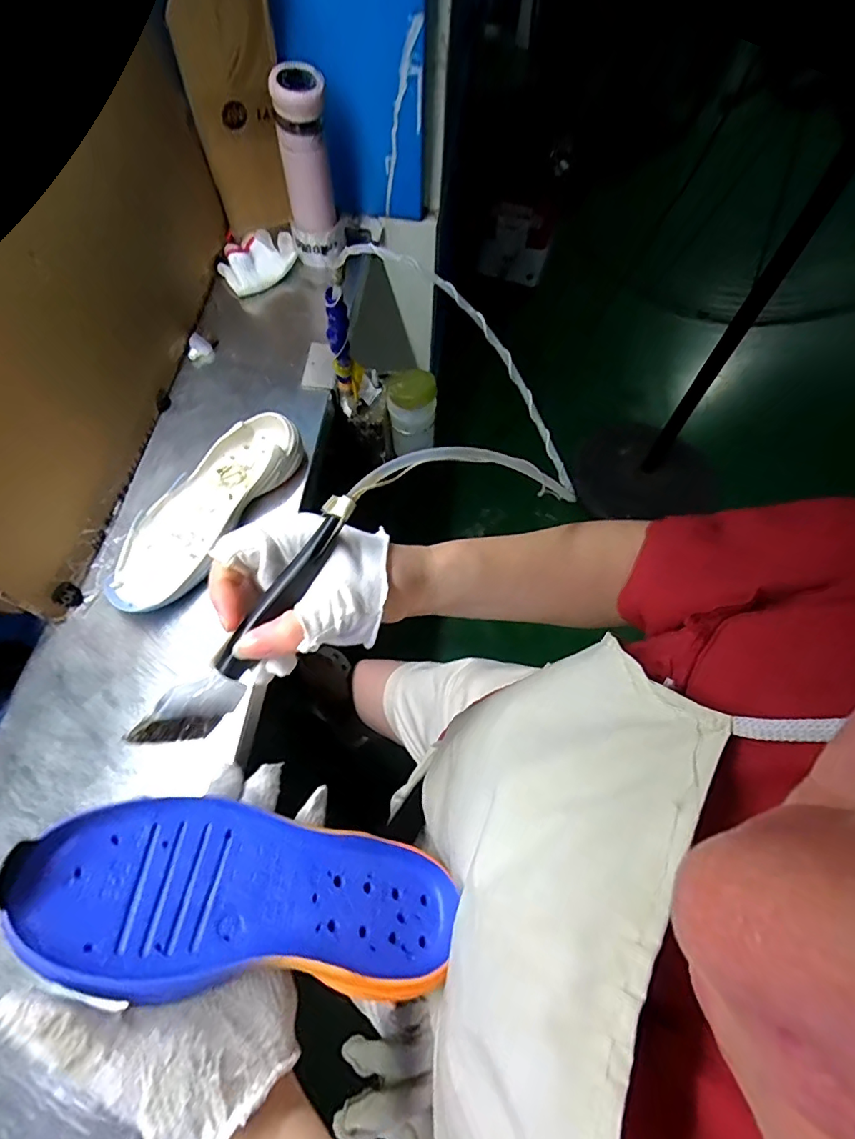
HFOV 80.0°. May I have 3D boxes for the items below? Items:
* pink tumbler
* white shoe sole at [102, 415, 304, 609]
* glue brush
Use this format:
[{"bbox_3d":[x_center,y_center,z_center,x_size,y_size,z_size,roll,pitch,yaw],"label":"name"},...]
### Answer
[{"bbox_3d":[-0.174,-0.572,0.745,0.082,0.223,0.068,-17,64,-9],"label":"pink tumbler"},{"bbox_3d":[-0.257,-0.072,0.600,0.102,0.043,0.274,26,65,12],"label":"white shoe sole"},{"bbox_3d":[-0.090,0.027,0.269,0.022,0.028,0.158,36,89,16],"label":"glue brush"}]

